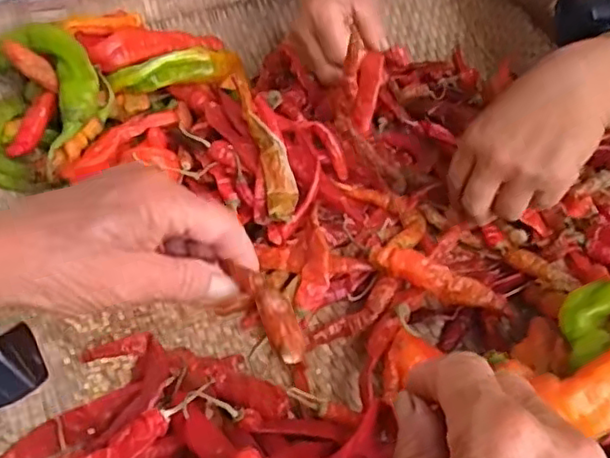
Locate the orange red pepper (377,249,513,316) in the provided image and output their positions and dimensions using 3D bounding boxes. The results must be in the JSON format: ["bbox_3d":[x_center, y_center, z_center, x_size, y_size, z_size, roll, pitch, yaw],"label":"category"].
[{"bbox_3d":[0.091,0.035,0.408,0.089,0.016,0.018,23,47,-3],"label":"orange red pepper"}]

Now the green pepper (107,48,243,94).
[{"bbox_3d":[-0.104,-0.132,0.528,0.112,0.034,0.018,-17,50,-19],"label":"green pepper"}]

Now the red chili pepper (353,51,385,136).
[{"bbox_3d":[0.045,-0.098,0.470,0.016,0.056,0.006,13,17,8],"label":"red chili pepper"}]

